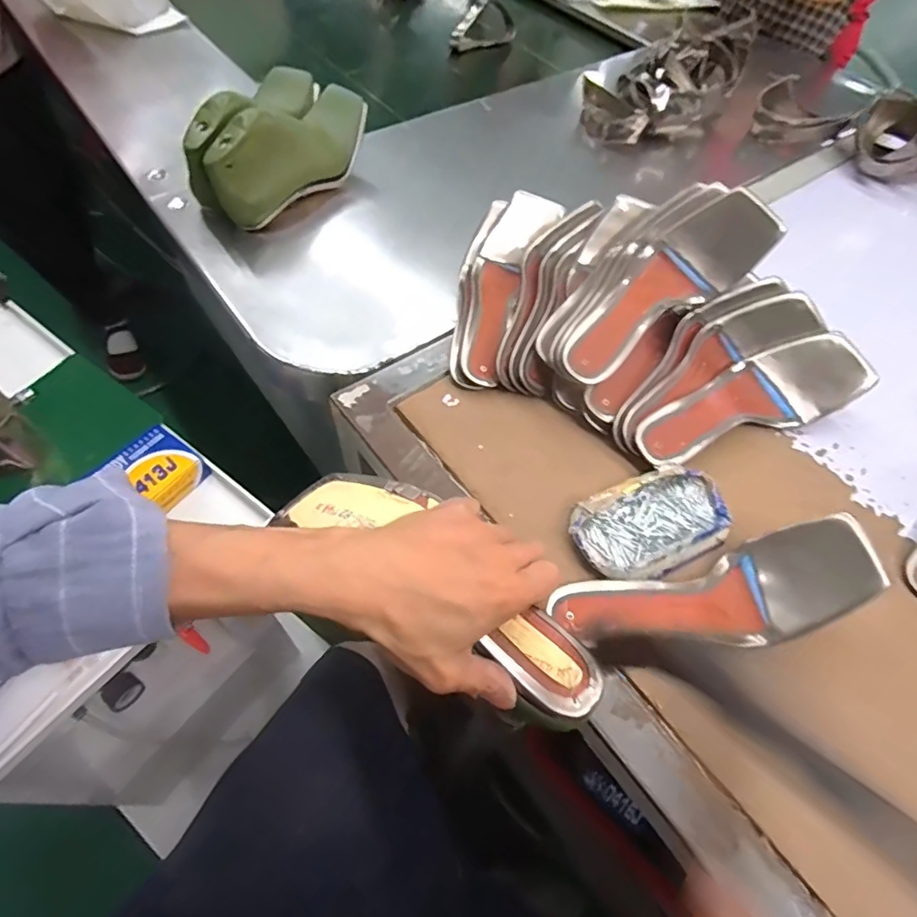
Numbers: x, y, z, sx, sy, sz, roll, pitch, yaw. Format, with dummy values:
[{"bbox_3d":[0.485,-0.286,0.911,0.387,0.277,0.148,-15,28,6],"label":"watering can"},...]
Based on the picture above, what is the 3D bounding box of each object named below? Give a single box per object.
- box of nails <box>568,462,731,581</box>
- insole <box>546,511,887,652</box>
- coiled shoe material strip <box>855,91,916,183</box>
[{"bbox_3d":[0.161,0.051,0.438,0.138,0.025,0.078,-24,62,-18],"label":"box of nails"},{"bbox_3d":[0.187,0.103,0.394,0.214,0.067,0.074,-9,59,-10],"label":"insole"},{"bbox_3d":[0.644,-0.468,0.762,0.098,0.111,0.122,-3,58,-6],"label":"coiled shoe material strip"}]

